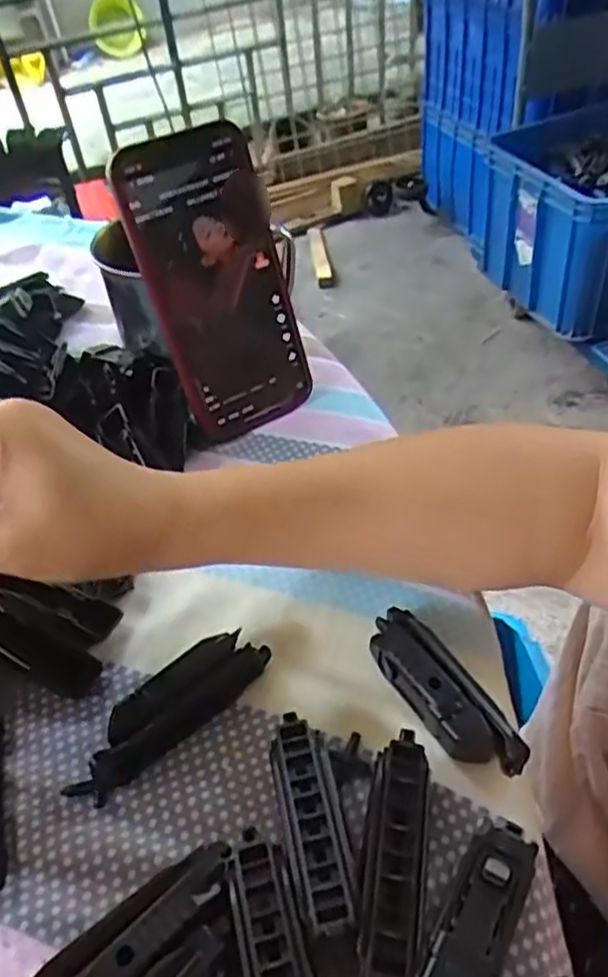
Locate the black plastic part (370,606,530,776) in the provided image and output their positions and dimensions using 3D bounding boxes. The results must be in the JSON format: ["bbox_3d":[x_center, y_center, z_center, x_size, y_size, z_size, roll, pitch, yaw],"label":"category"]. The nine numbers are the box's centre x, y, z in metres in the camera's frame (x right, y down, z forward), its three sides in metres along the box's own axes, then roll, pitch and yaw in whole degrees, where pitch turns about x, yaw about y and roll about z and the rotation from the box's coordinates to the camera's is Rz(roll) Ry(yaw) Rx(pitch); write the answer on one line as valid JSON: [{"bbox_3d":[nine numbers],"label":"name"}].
[{"bbox_3d":[0.054,0.082,0.283,0.023,0.021,0.077,-29,49,-19],"label":"black plastic part"}]

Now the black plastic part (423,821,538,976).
[{"bbox_3d":[0.052,0.142,0.221,0.020,0.025,0.073,19,51,24],"label":"black plastic part"}]

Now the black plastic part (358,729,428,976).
[{"bbox_3d":[0.031,0.125,0.241,0.019,0.024,0.076,3,47,11],"label":"black plastic part"}]

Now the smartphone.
[{"bbox_3d":[-0.045,-0.109,0.387,0.075,0.154,0.011,-26,27,-17],"label":"smartphone"}]

